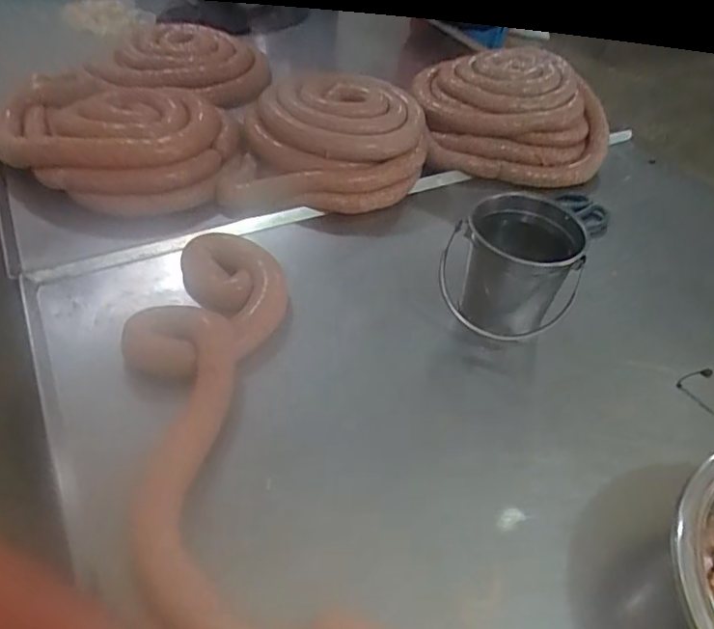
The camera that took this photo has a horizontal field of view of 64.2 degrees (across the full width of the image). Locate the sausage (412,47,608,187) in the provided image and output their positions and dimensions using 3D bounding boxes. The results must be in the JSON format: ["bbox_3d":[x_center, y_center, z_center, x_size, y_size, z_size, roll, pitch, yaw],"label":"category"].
[{"bbox_3d":[0.283,-0.365,1.020,0.333,0.144,0.287,3,44,-2],"label":"sausage"}]

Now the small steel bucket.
[{"bbox_3d":[0.192,-0.051,0.701,0.145,0.135,0.125,25,48,19],"label":"small steel bucket"}]

